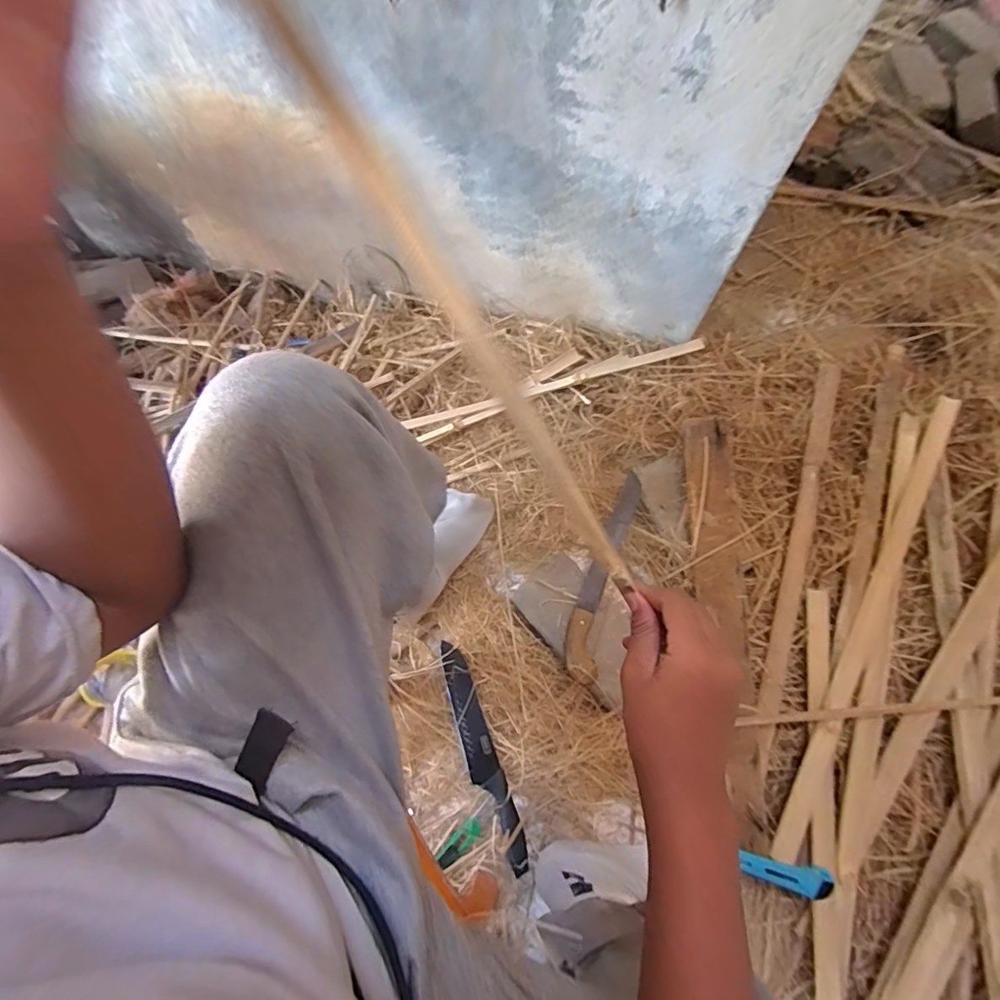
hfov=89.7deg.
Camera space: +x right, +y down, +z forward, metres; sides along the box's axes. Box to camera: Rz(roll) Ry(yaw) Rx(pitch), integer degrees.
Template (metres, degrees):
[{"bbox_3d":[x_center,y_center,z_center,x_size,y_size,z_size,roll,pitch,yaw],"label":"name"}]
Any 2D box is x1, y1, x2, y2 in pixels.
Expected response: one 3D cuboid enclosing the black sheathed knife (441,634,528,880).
[{"bbox_3d":[-0.027,0.338,0.671,0.043,0.033,0.289,-19,72,-7],"label":"black sheathed knife"}]

